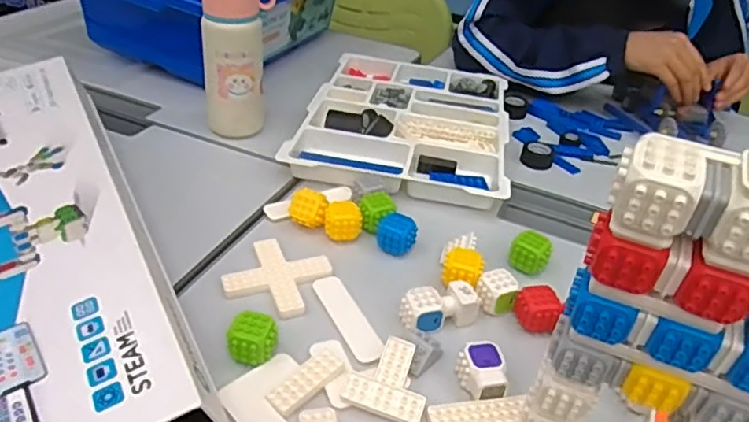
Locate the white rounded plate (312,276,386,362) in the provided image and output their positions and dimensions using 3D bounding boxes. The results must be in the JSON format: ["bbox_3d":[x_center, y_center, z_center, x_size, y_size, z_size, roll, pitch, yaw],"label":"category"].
[{"bbox_3d":[-0.024,0.095,0.551,0.029,0.004,0.104,-13,39,-25],"label":"white rounded plate"}]

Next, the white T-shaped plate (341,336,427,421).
[{"bbox_3d":[0.014,0.130,0.484,0.061,0.007,0.063,20,52,8],"label":"white T-shaped plate"}]

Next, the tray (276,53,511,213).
[{"bbox_3d":[0.049,-0.129,0.848,0.258,0.034,0.379,10,35,6],"label":"tray"}]

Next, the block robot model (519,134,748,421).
[{"bbox_3d":[0.160,0.091,0.331,0.179,0.261,0.062,22,38,22],"label":"block robot model"}]

